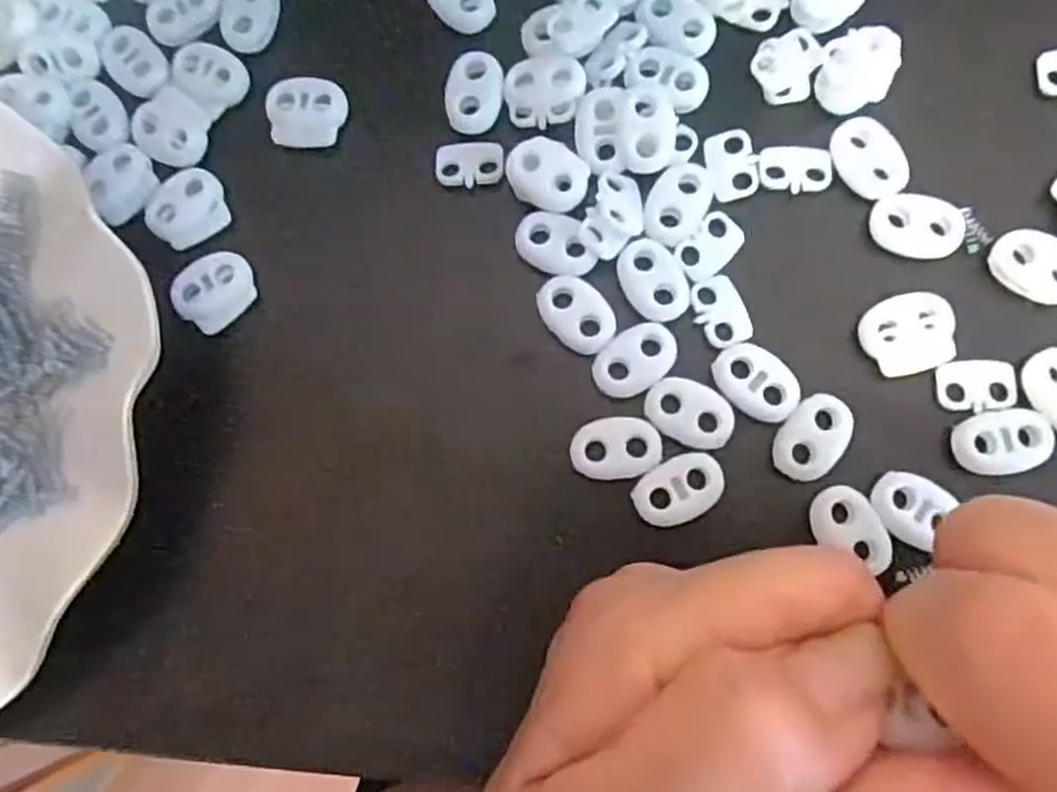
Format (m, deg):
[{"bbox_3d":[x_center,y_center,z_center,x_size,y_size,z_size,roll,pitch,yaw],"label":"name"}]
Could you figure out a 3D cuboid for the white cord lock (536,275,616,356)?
[{"bbox_3d":[0.013,-0.021,0.201,0.016,0.004,0.022,-35,80,-1],"label":"white cord lock"}]

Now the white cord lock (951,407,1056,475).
[{"bbox_3d":[0.114,0.011,0.188,0.022,0.004,0.015,-9,81,4],"label":"white cord lock"}]

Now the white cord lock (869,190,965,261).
[{"bbox_3d":[0.099,-0.044,0.199,0.022,0.004,0.018,6,82,6],"label":"white cord lock"}]

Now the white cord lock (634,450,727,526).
[{"bbox_3d":[0.037,0.023,0.194,0.023,0.004,0.015,-29,80,0],"label":"white cord lock"}]

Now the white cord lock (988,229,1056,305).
[{"bbox_3d":[0.127,-0.032,0.195,0.023,0.004,0.015,27,85,8],"label":"white cord lock"}]

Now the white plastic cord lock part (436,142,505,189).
[{"bbox_3d":[-0.016,-0.064,0.214,0.018,0.004,0.014,0,82,5],"label":"white plastic cord lock part"}]

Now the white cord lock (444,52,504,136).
[{"bbox_3d":[-0.015,-0.083,0.214,0.015,0.004,0.021,17,84,7],"label":"white cord lock"}]

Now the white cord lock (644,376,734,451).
[{"bbox_3d":[0.041,0.004,0.197,0.023,0.004,0.016,38,87,9],"label":"white cord lock"}]

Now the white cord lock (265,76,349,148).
[{"bbox_3d":[-0.062,-0.079,0.219,0.021,0.004,0.020,11,83,7],"label":"white cord lock"}]

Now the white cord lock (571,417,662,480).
[{"bbox_3d":[0.022,0.013,0.196,0.022,0.004,0.015,-5,81,4],"label":"white cord lock"}]

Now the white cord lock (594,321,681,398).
[{"bbox_3d":[0.027,-0.010,0.199,0.022,0.004,0.015,-38,80,-1],"label":"white cord lock"}]

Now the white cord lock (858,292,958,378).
[{"bbox_3d":[0.095,-0.016,0.196,0.022,0.004,0.019,-19,81,2],"label":"white cord lock"}]

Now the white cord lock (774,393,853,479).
[{"bbox_3d":[0.070,0.010,0.193,0.015,0.004,0.022,39,87,9],"label":"white cord lock"}]

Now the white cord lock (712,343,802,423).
[{"bbox_3d":[0.057,-0.004,0.196,0.016,0.004,0.022,-43,81,-2],"label":"white cord lock"}]

